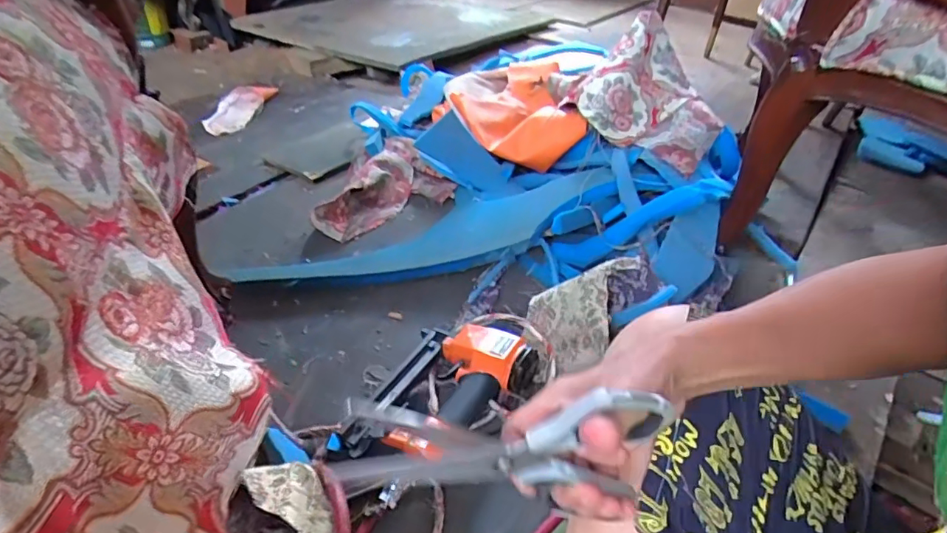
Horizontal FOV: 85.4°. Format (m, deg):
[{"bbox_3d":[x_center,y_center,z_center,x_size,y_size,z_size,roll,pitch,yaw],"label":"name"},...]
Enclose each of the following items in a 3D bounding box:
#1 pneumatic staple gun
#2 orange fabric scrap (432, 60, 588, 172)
[{"bbox_3d":[-0.034,0.152,0.606,0.161,0.067,0.200,21,41,17],"label":"pneumatic staple gun"},{"bbox_3d":[0.052,-0.324,1.020,0.252,0.094,0.414,3,39,-4],"label":"orange fabric scrap"}]

